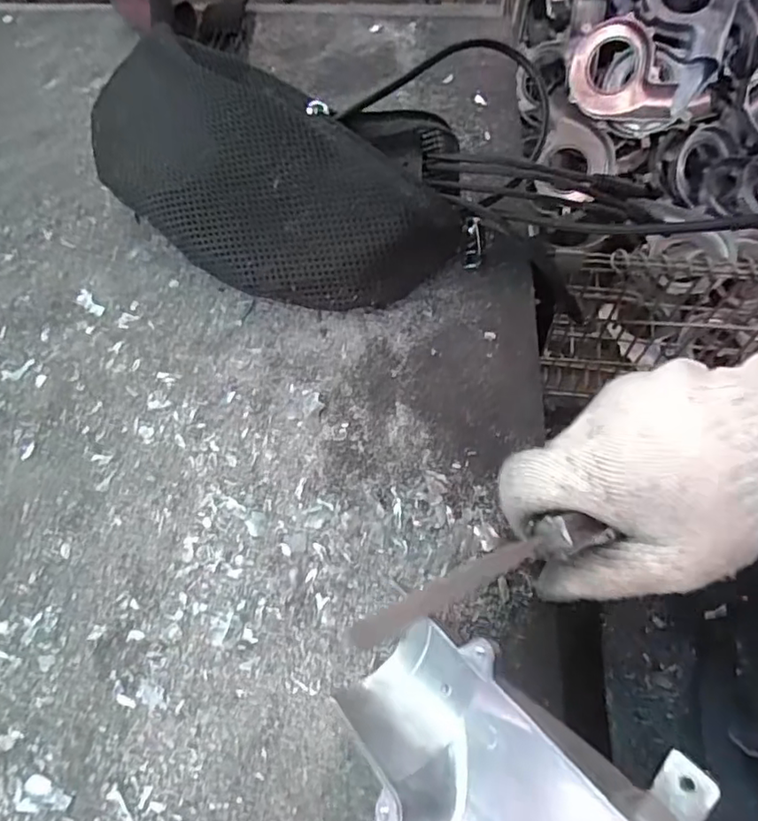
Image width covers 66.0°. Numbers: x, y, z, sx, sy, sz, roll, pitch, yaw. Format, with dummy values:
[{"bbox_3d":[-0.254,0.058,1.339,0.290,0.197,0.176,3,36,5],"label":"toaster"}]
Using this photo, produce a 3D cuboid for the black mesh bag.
[{"bbox_3d":[-0.074,-0.143,0.368,0.243,0.076,0.127,19,66,10],"label":"black mesh bag"}]

